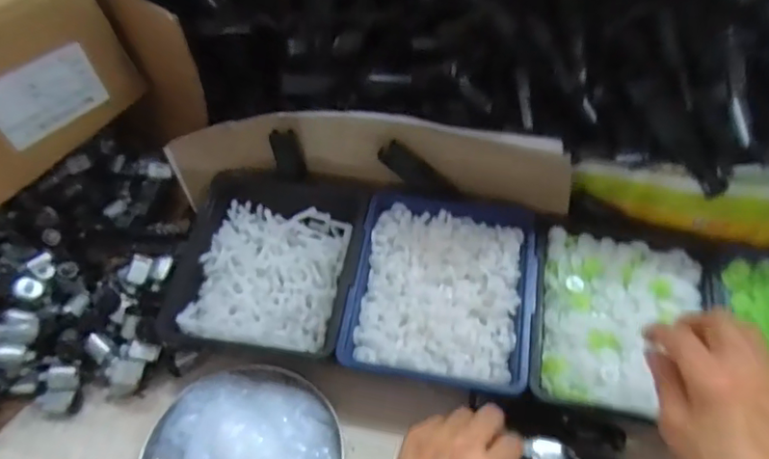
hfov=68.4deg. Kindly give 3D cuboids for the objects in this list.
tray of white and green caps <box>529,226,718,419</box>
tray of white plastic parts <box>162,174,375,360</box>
[{"bbox_3d":[0.190,0.072,0.454,0.136,0.033,0.141,10,50,6],"label":"tray of white and green caps"},{"bbox_3d":[-0.099,0.025,0.490,0.148,0.043,0.159,8,50,5],"label":"tray of white plastic parts"}]

